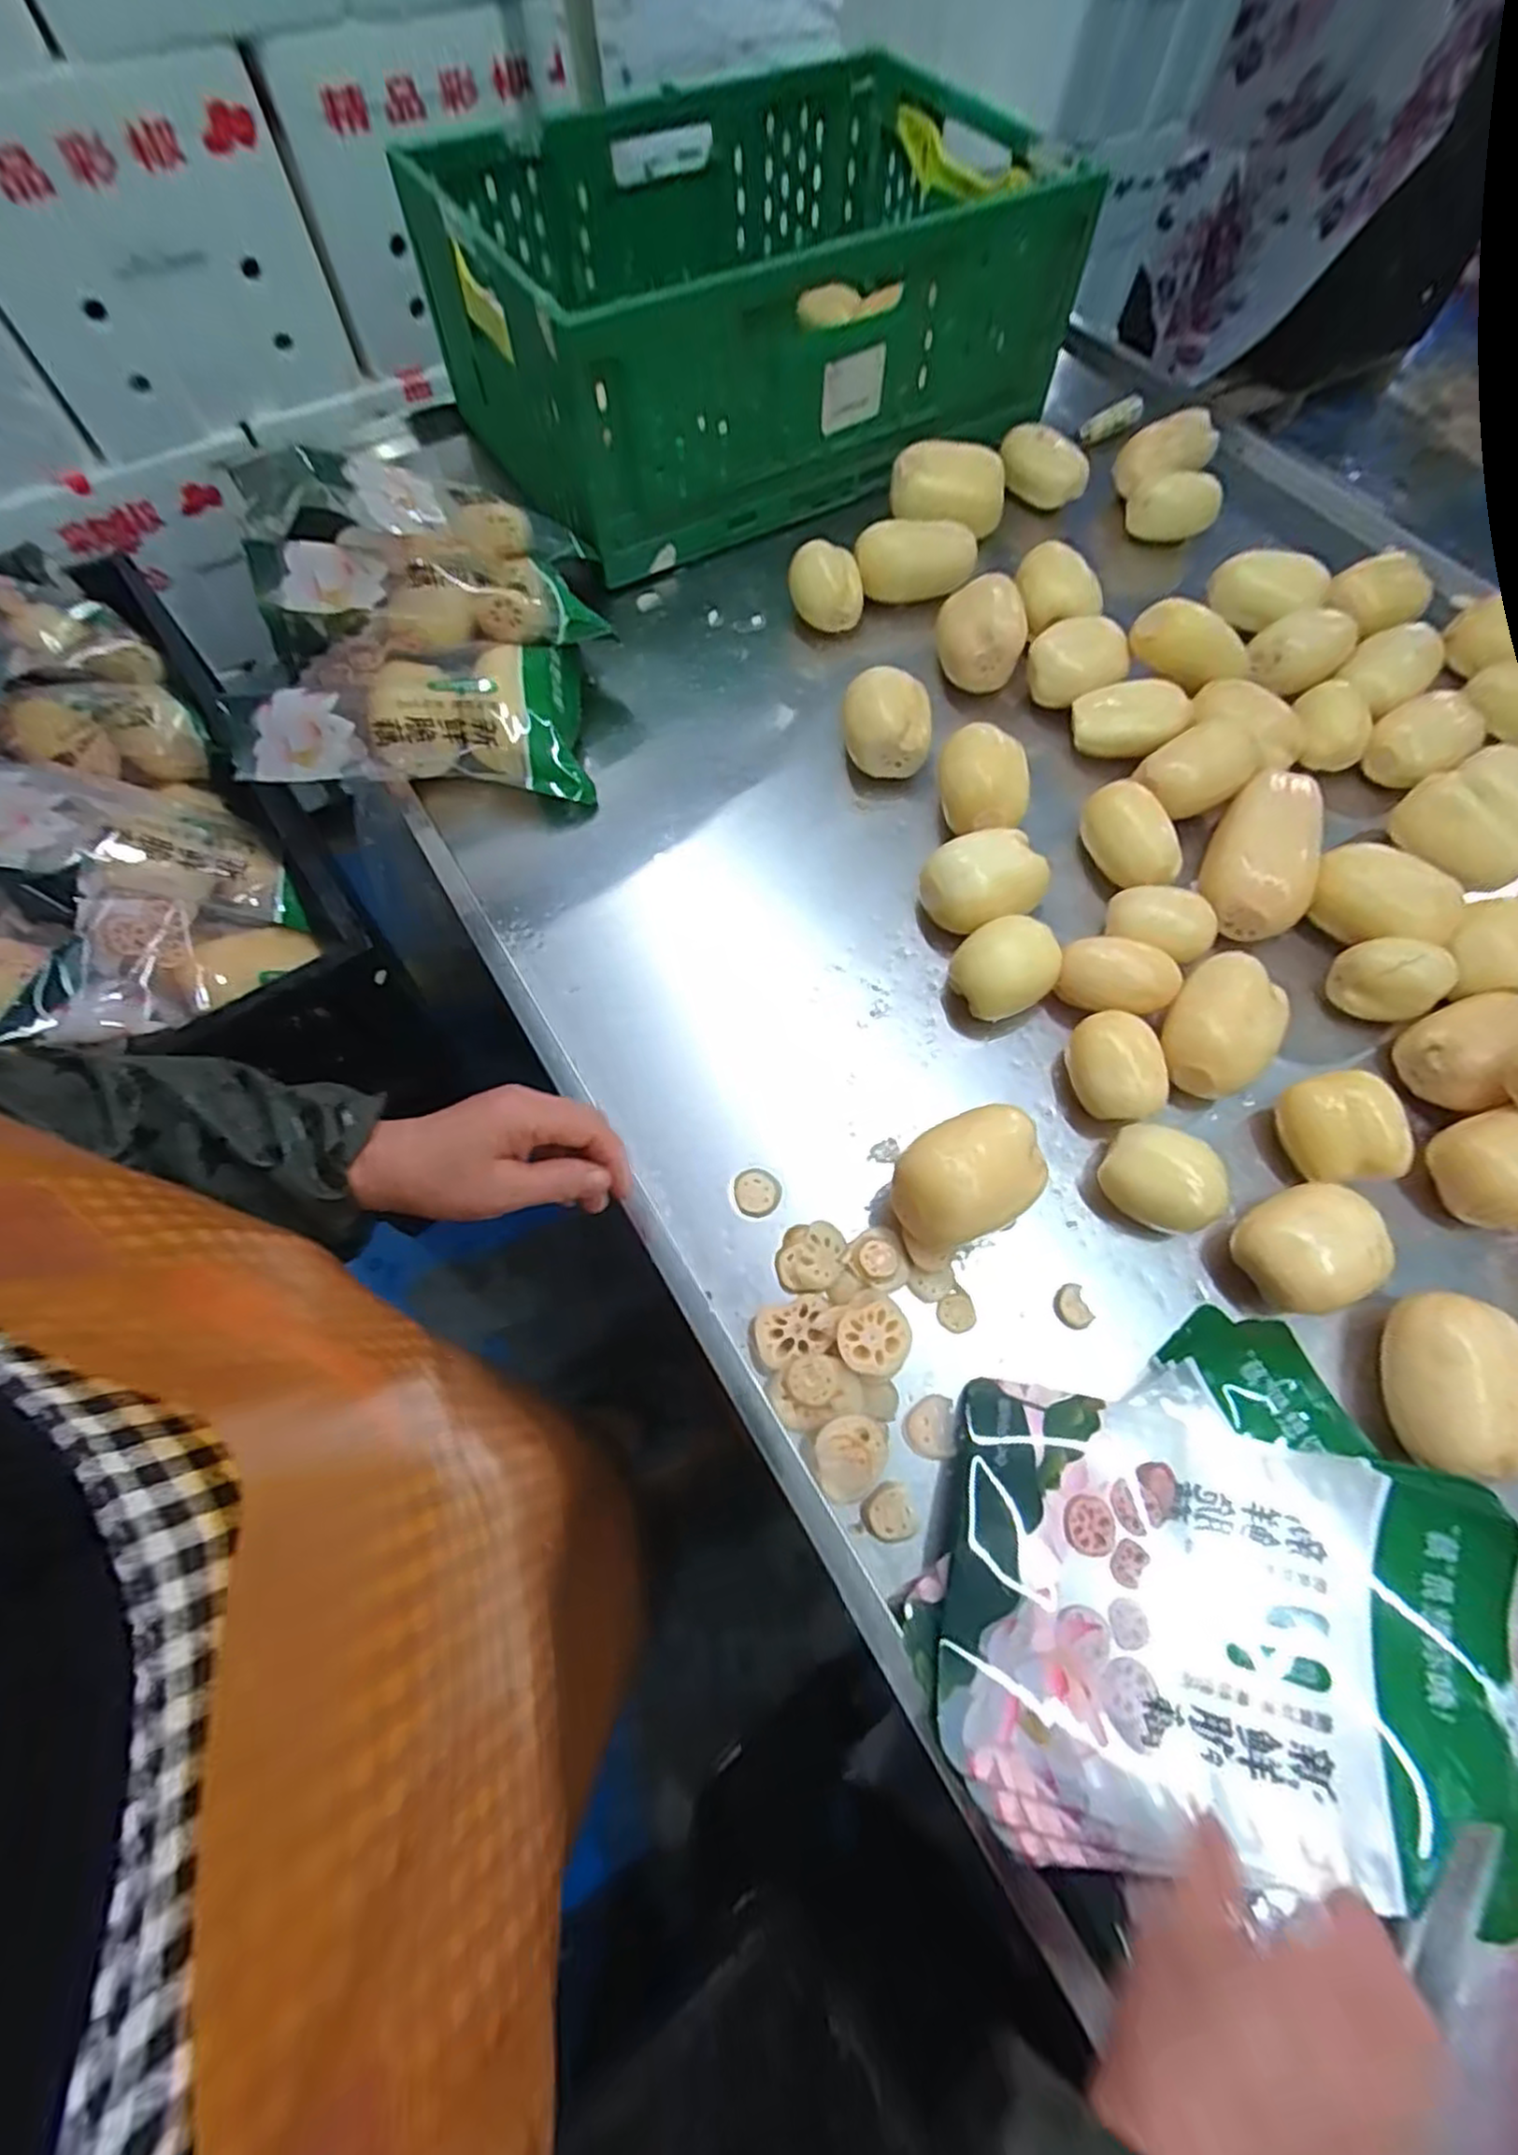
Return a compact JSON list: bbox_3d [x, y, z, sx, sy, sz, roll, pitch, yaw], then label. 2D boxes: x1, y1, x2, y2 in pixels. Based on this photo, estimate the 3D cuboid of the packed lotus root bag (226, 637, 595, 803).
[{"bbox_3d":[-0.294,-0.308,0.646,0.272,0.074,0.140,-9,66,-5],"label":"packed lotus root bag"}]

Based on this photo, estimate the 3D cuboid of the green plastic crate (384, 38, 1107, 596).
[{"bbox_3d":[0.002,-0.919,0.871,0.725,0.231,0.523,-33,70,-15],"label":"green plastic crate"}]

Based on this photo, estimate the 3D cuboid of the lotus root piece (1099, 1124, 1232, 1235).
[{"bbox_3d":[0.274,0.071,0.515,0.073,0.058,0.065,30,68,12],"label":"lotus root piece"}]

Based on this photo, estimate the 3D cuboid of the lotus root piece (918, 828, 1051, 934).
[{"bbox_3d":[0.182,-0.155,0.613,0.100,0.062,0.084,-40,72,-17],"label":"lotus root piece"}]

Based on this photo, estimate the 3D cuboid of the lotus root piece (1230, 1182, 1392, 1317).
[{"bbox_3d":[0.355,0.115,0.488,0.078,0.066,0.074,0,65,-1],"label":"lotus root piece"}]

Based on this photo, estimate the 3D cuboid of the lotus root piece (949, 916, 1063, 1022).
[{"bbox_3d":[0.188,-0.081,0.576,0.070,0.061,0.072,0,65,-1],"label":"lotus root piece"}]

